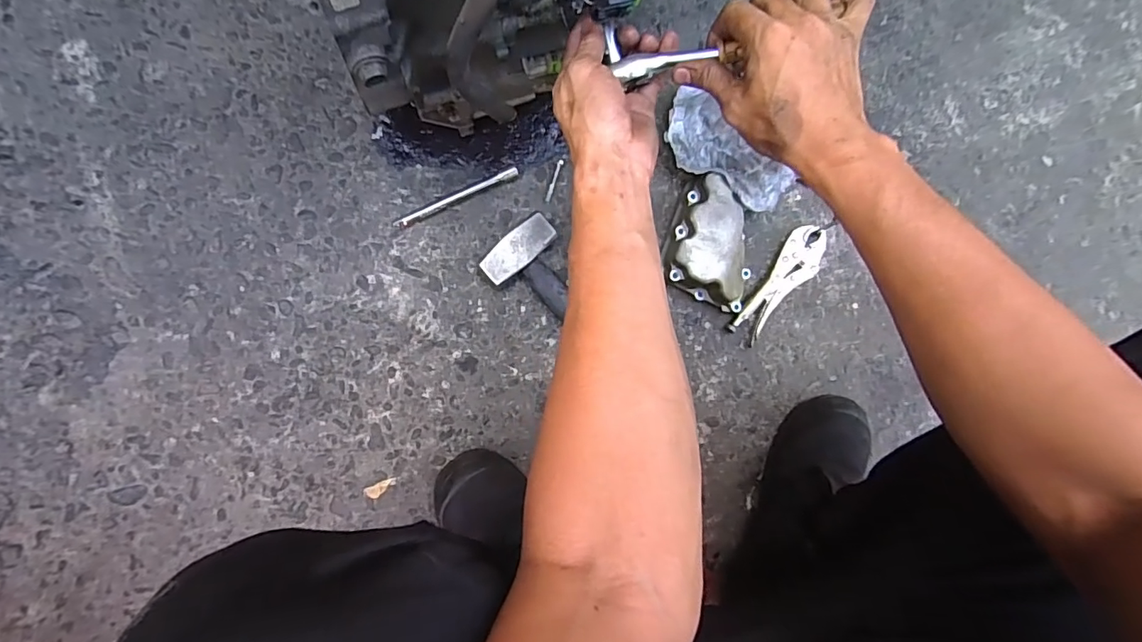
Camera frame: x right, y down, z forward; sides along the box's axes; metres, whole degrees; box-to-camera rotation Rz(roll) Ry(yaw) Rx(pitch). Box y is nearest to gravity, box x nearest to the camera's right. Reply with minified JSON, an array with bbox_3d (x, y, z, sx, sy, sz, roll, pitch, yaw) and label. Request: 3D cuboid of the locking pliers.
[{"bbox_3d":[0.264,-0.045,0.650,0.051,0.023,0.166,35,82,-6],"label":"locking pliers"}]

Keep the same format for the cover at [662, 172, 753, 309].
[{"bbox_3d":[0.175,-0.091,0.621,0.112,0.055,0.128,23,84,-7],"label":"cover"}]

